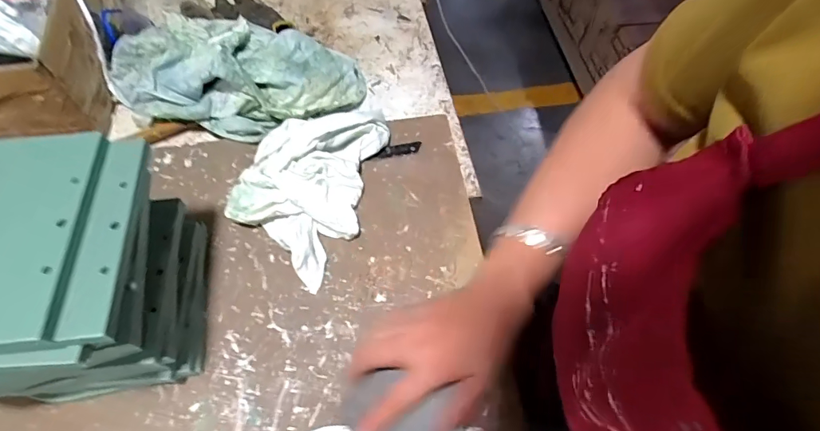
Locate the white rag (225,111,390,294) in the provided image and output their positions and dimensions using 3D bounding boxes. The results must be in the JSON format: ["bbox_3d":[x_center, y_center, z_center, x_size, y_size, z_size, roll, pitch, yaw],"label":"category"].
[{"bbox_3d":[-0.109,-0.034,0.476,0.131,0.046,0.204,11,59,5],"label":"white rag"}]

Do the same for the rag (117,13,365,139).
[{"bbox_3d":[-0.214,-0.184,0.545,0.304,0.091,0.174,7,59,3],"label":"rag"}]

